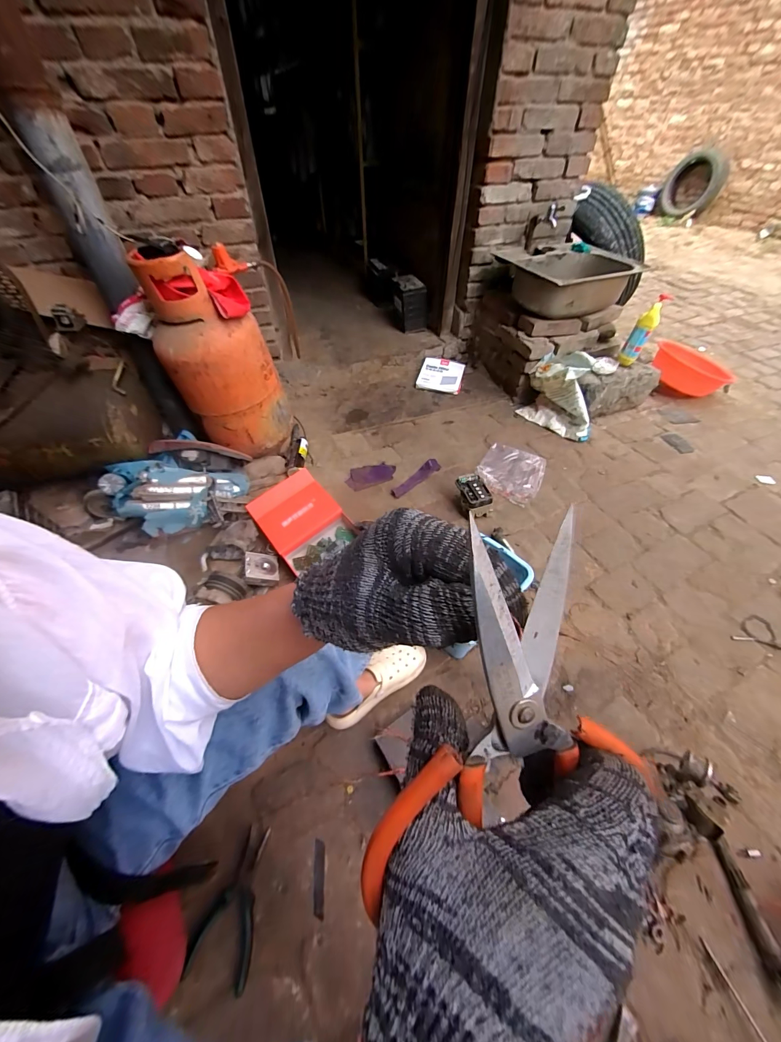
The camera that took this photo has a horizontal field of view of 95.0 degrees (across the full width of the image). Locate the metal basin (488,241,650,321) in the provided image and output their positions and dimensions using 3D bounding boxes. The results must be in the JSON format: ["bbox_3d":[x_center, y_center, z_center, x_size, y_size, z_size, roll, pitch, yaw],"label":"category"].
[{"bbox_3d":[0.702,-0.957,1.434,0.442,0.157,0.372,-15,50,-13],"label":"metal basin"}]

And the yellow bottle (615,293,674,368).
[{"bbox_3d":[0.913,-0.687,1.298,0.071,0.229,0.046,34,57,26],"label":"yellow bottle"}]

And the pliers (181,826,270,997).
[{"bbox_3d":[-0.264,0.623,0.580,0.094,0.022,0.176,-2,48,-2],"label":"pliers"}]

